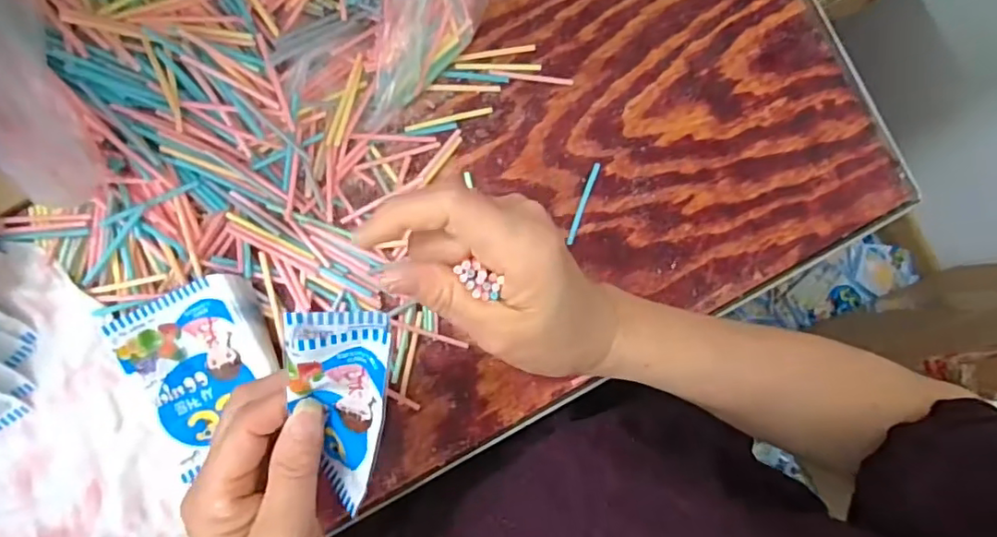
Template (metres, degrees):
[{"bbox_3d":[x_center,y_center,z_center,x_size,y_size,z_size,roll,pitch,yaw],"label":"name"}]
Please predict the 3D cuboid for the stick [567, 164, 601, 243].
[{"bbox_3d":[0.061,-0.047,0.410,0.005,0.004,0.061,21,81,-5],"label":"stick"}]

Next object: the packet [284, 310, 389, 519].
[{"bbox_3d":[-0.070,0.064,0.265,0.041,0.018,0.104,-2,117,-8],"label":"packet"}]

